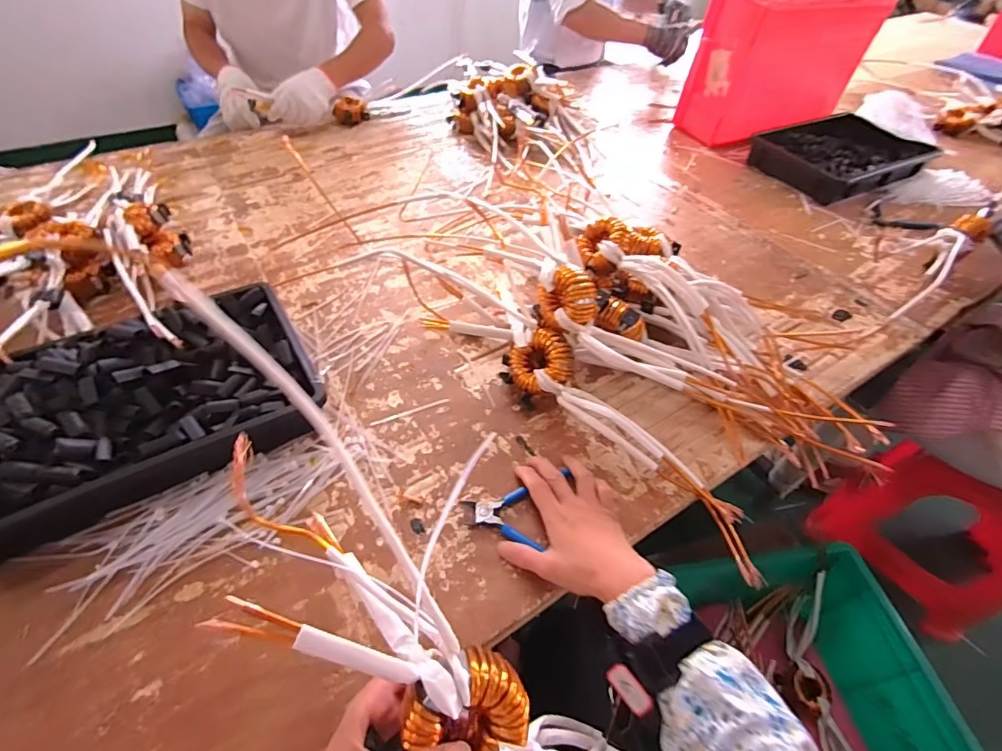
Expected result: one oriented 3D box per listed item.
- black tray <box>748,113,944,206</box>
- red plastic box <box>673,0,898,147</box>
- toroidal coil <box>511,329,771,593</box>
[{"bbox_3d":[0.783,-0.511,1.110,0.382,0.055,0.273,-17,51,-18],"label":"black tray"},{"bbox_3d":[0.621,-0.696,1.091,0.355,0.279,0.154,-15,51,-17],"label":"red plastic box"},{"bbox_3d":[0.155,0.084,0.561,0.378,0.073,0.058,42,59,11],"label":"toroidal coil"}]

